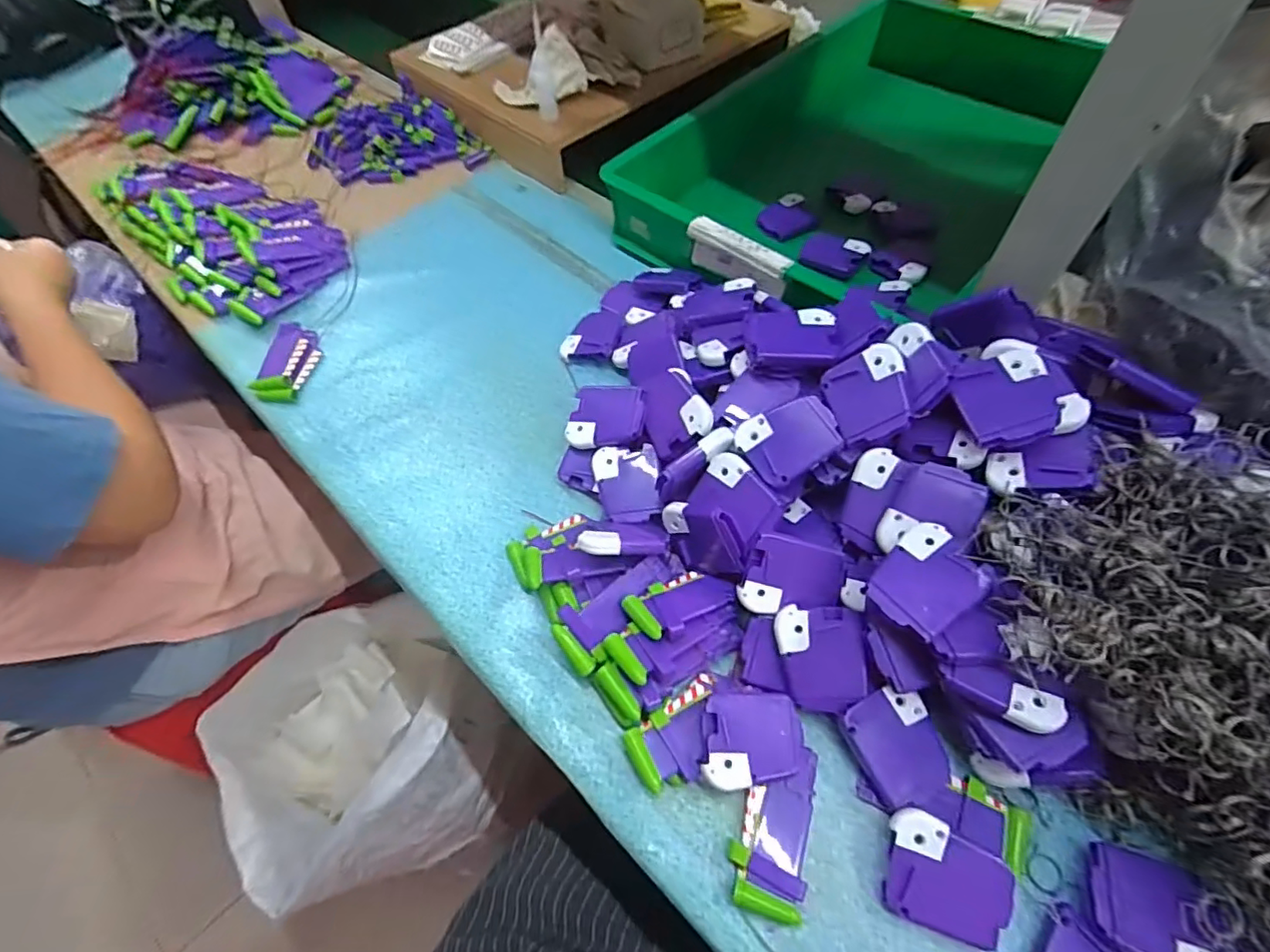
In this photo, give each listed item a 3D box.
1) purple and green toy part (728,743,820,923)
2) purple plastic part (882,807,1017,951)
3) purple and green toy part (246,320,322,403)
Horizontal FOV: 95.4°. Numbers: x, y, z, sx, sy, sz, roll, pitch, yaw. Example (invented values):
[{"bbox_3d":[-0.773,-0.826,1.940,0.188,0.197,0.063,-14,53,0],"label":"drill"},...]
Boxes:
[{"bbox_3d":[0.083,0.207,0.343,0.043,0.011,0.087,11,59,10],"label":"purple and green toy part"},{"bbox_3d":[0.173,0.222,0.319,0.061,0.021,0.051,15,60,13],"label":"purple plastic part"},{"bbox_3d":[-0.330,-0.112,0.554,0.050,0.013,0.095,0,58,4],"label":"purple and green toy part"}]

